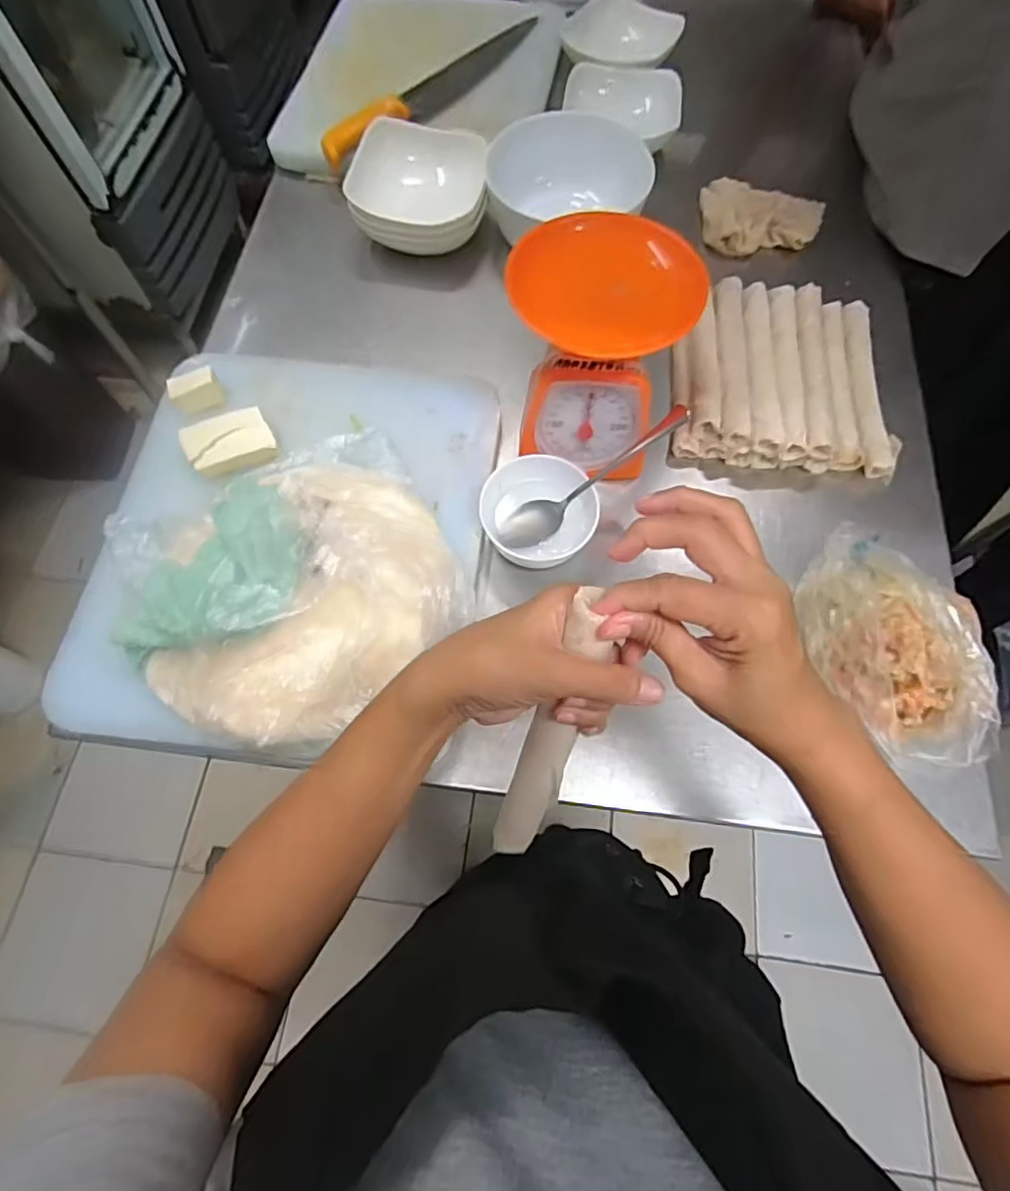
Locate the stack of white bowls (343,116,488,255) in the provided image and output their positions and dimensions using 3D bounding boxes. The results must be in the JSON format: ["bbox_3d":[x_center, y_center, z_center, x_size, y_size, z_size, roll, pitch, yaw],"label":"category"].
[{"bbox_3d":[-0.097,-0.469,0.665,0.149,0.061,0.136,1,67,0],"label":"stack of white bowls"}]

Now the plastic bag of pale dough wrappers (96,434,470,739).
[{"bbox_3d":[-0.175,-0.014,0.478,0.260,0.060,0.249,-31,71,-12],"label":"plastic bag of pale dough wrappers"}]

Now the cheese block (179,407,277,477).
[{"bbox_3d":[-0.257,-0.141,0.542,0.075,0.031,0.044,-25,70,-10],"label":"cheese block"}]

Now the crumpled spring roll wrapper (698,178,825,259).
[{"bbox_3d":[0.320,-0.468,0.710,0.149,0.023,0.113,3,67,1],"label":"crumpled spring roll wrapper"}]

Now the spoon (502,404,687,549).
[{"bbox_3d":[0.078,-0.104,0.519,0.193,0.023,0.039,-34,69,15],"label":"spoon"}]

